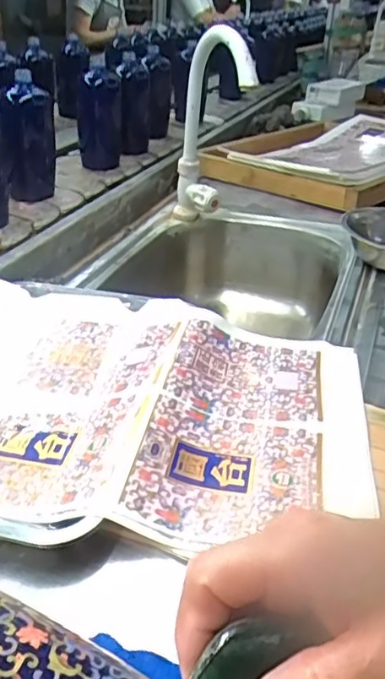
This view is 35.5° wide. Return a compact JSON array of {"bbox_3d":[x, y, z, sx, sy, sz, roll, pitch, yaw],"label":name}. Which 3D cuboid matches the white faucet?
[{"bbox_3d":[0.019,-0.299,0.894,0.052,0.330,0.148,-8,61,-17],"label":"white faucet"}]

